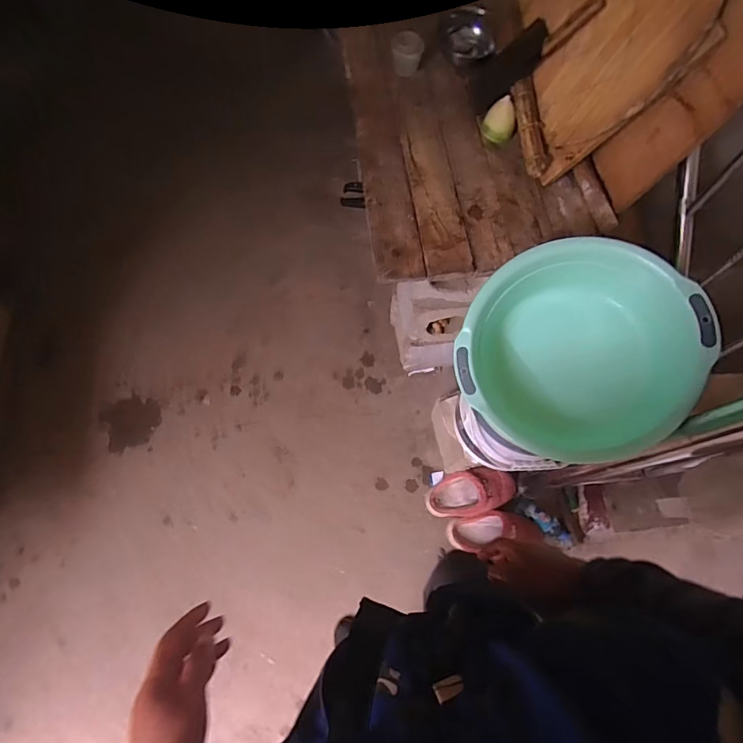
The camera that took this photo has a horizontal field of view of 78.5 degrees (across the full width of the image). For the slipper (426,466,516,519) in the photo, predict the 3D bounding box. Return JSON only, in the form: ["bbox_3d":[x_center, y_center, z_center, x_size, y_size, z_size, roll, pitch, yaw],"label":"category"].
[{"bbox_3d":[0.284,0.343,1.285,0.240,0.090,0.123,-3,74,-4],"label":"slipper"}]

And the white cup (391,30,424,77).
[{"bbox_3d":[0.082,-0.731,1.046,0.069,0.049,0.087,6,74,-2],"label":"white cup"}]

